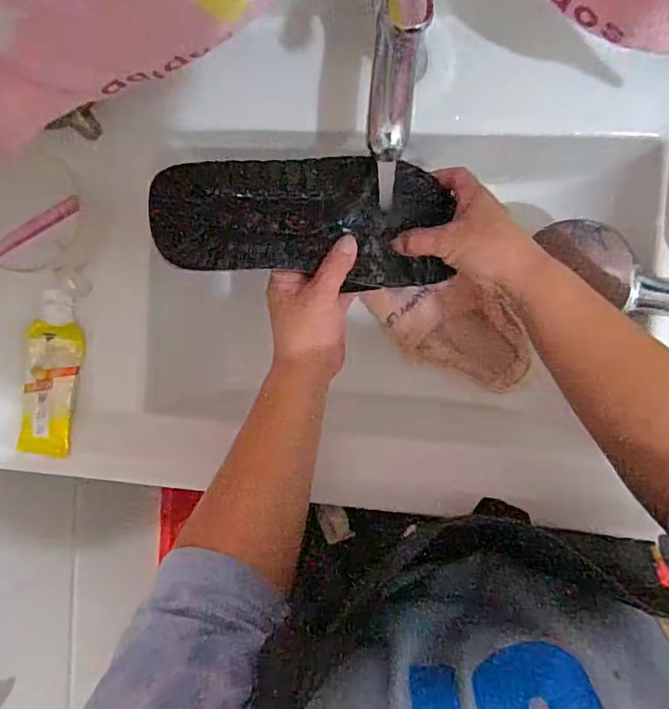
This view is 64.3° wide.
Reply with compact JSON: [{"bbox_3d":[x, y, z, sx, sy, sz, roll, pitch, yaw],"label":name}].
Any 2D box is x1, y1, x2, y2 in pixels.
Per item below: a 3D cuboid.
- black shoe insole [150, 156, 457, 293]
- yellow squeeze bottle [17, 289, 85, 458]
[{"bbox_3d":[-0.018,-0.107,0.430,0.239,0.019,0.100,-2,92,-15],"label":"black shoe insole"},{"bbox_3d":[-0.272,0.019,0.511,0.045,0.023,0.156,6,93,7],"label":"yellow squeeze bottle"}]

